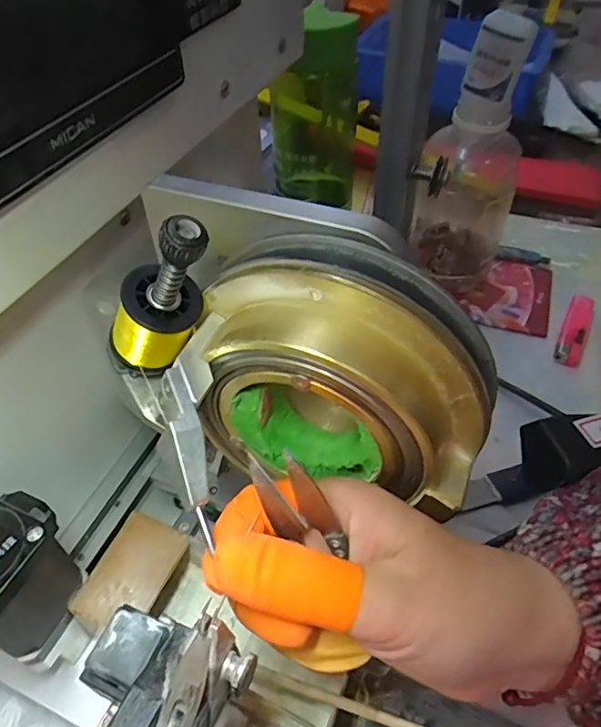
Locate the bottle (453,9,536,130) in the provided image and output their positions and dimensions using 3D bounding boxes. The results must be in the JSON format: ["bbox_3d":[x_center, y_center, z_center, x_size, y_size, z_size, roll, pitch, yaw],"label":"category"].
[{"bbox_3d":[0.130,-0.196,0.360,0.038,0.070,0.032,15,50,14],"label":"bottle"}]

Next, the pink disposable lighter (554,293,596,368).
[{"bbox_3d":[0.222,-0.029,0.432,0.019,0.011,0.082,22,52,20],"label":"pink disposable lighter"}]

